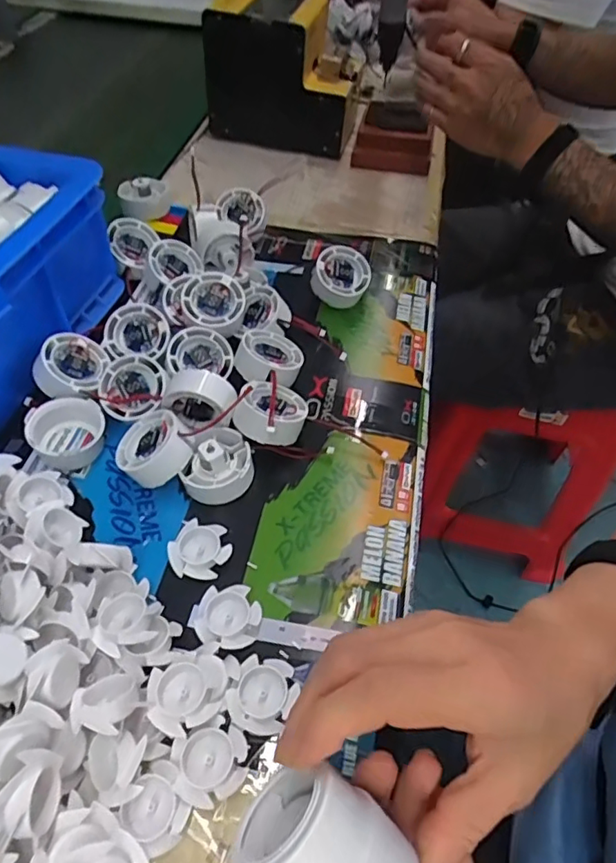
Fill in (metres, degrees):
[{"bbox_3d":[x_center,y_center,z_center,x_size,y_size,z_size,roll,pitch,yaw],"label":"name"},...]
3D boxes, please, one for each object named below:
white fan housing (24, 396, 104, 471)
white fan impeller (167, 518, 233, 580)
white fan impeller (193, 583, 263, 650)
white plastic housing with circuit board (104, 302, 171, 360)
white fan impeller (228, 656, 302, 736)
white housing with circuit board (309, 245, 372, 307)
[{"bbox_3d":[-0.183,0.000,0.415,0.049,0.036,0.054,-8,53,-7],"label":"white fan housing"},{"bbox_3d":[-0.073,0.082,0.371,0.039,0.013,0.038,9,52,6],"label":"white fan impeller"},{"bbox_3d":[-0.050,0.116,0.342,0.037,0.013,0.039,0,52,-1],"label":"white fan impeller"},{"bbox_3d":[-0.146,-0.087,0.469,0.054,0.030,0.047,5,86,-6],"label":"white plastic housing with circuit board"},{"bbox_3d":[-0.026,0.151,0.313,0.034,0.013,0.040,23,55,16],"label":"white fan impeller"},{"bbox_3d":[0.031,-0.147,0.529,0.054,0.026,0.056,5,68,-12],"label":"white housing with circuit board"}]

